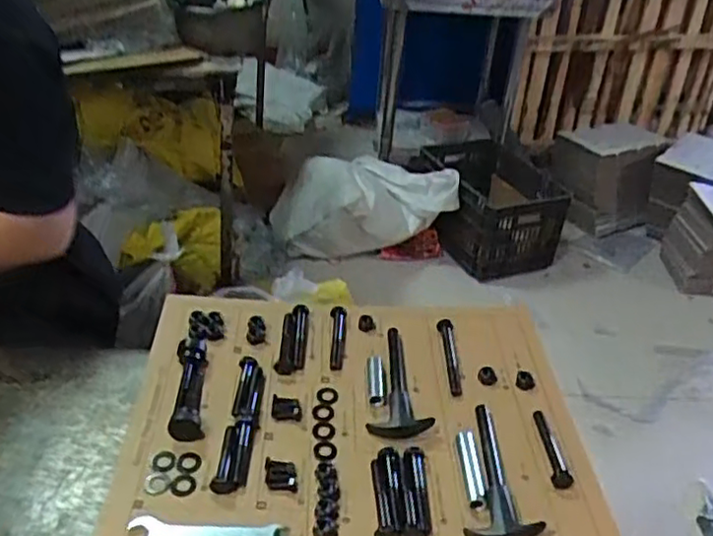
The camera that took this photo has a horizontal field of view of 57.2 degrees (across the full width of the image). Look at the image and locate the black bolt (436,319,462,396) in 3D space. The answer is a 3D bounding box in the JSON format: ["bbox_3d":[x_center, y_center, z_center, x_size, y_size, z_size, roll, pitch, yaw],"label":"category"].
[{"bbox_3d":[0.091,0.085,0.631,0.014,0.016,0.092,2,34,-6],"label":"black bolt"}]

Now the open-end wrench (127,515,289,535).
[{"bbox_3d":[-0.109,0.194,0.478,0.115,0.005,0.026,4,34,-3],"label":"open-end wrench"}]

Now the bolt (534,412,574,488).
[{"bbox_3d":[0.161,0.145,0.538,0.014,0.014,0.079,5,34,-2],"label":"bolt"}]

